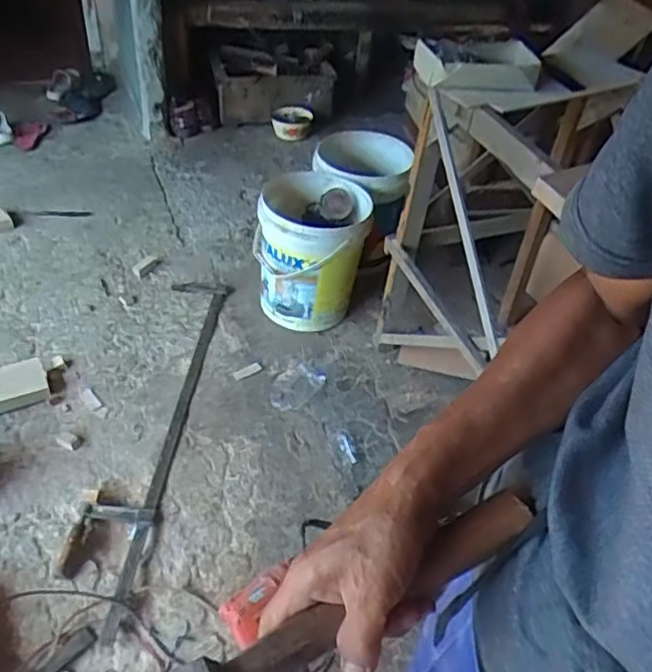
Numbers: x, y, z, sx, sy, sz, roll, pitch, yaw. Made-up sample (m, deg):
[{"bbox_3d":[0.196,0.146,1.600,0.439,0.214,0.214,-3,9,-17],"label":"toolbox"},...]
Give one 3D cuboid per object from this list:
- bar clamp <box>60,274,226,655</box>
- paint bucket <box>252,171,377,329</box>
[{"bbox_3d":[-0.423,0.197,1.615,0.172,0.035,1.077,8,44,1],"label":"bar clamp"},{"bbox_3d":[-0.048,-0.244,1.900,0.317,0.351,0.331,9,44,2],"label":"paint bucket"}]

